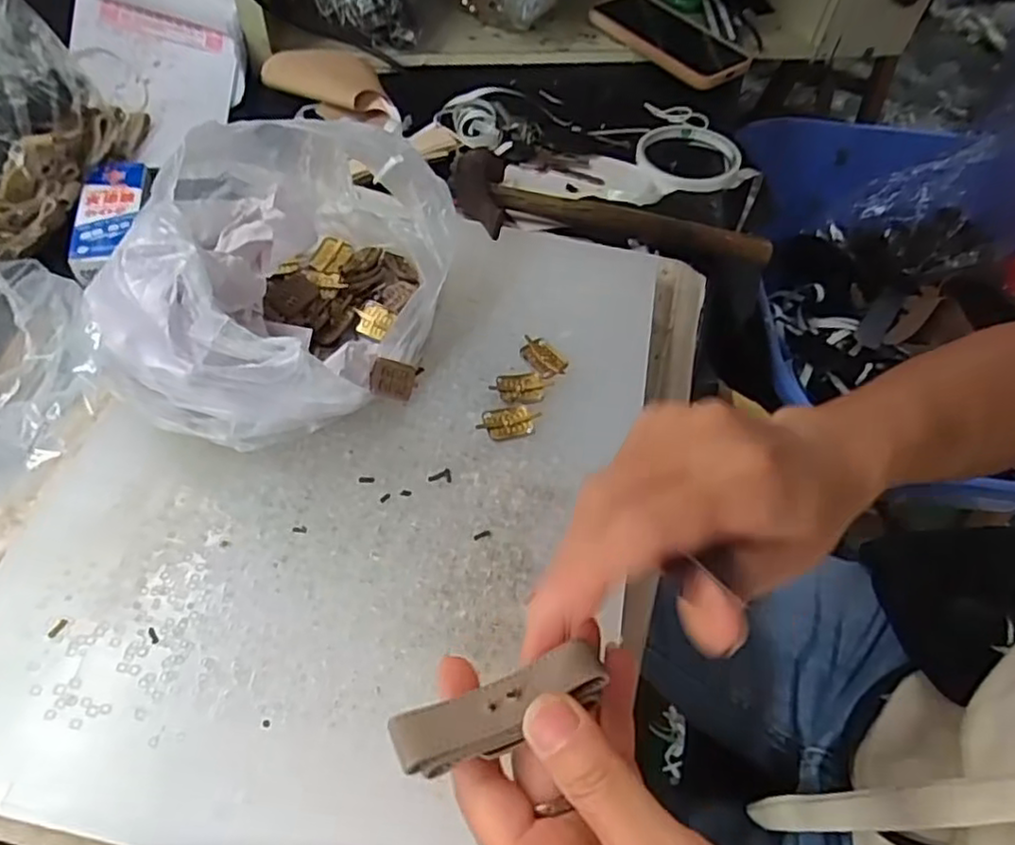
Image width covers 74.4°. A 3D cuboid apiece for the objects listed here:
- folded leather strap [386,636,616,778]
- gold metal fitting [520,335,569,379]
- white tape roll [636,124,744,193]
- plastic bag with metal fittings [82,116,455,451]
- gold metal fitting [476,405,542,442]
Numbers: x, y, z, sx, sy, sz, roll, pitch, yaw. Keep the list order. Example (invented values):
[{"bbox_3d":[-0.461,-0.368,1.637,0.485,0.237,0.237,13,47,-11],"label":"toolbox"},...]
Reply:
[{"bbox_3d":[-0.002,0.088,0.208,0.066,0.009,0.021,-18,60,-18],"label":"folded leather strap"},{"bbox_3d":[0.019,-0.036,0.364,0.017,0.004,0.030,-31,63,-25],"label":"gold metal fitting"},{"bbox_3d":[0.148,-0.227,0.564,0.086,0.013,0.088,3,54,-4],"label":"white tape roll"},{"bbox_3d":[-0.100,-0.070,0.322,0.140,0.100,0.151,2,54,-4],"label":"plastic bag with metal fittings"},{"bbox_3d":[0.001,0.000,0.337,0.031,0.004,0.019,-11,56,-13],"label":"gold metal fitting"}]

